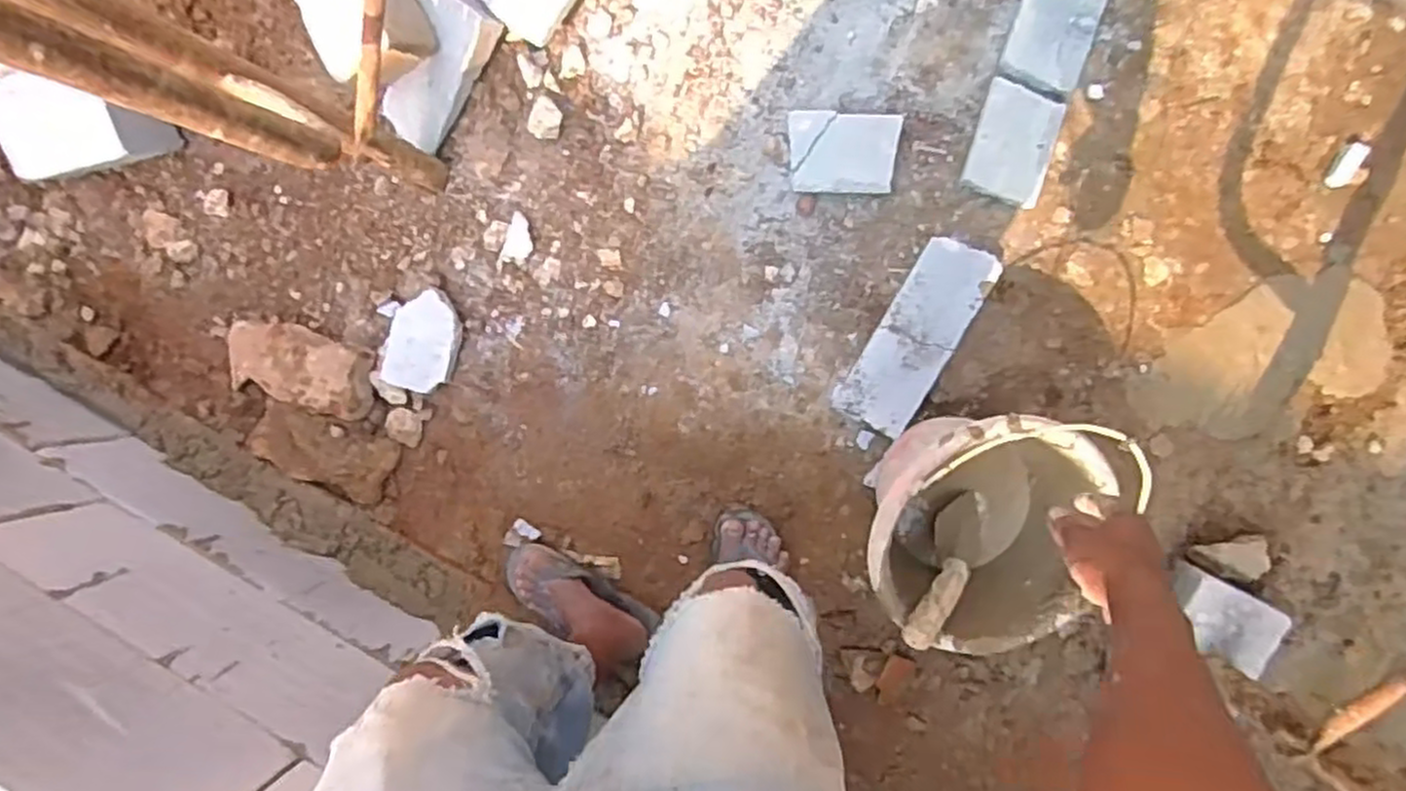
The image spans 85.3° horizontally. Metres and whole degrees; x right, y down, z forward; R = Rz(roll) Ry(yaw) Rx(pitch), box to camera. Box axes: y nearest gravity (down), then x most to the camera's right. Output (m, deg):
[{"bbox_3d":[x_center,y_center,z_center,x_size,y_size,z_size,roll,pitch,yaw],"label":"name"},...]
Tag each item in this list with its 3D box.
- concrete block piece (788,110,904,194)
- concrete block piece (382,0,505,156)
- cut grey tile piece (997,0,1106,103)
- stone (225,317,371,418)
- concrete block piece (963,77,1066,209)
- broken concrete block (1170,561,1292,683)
[{"bbox_3d":[0.189,-0.327,1.029,0.142,0.033,0.104,4,93,6],"label":"concrete block piece"},{"bbox_3d":[-0.361,-0.442,1.036,0.104,0.060,0.211,38,113,3],"label":"concrete block piece"},{"bbox_3d":[0.461,-0.486,1.003,0.098,0.032,0.172,20,94,5],"label":"cut grey tile piece"},{"bbox_3d":[-0.613,-0.044,1.151,0.240,0.054,0.119,15,94,5],"label":"stone"},{"bbox_3d":[0.412,-0.333,1.012,0.097,0.030,0.145,15,94,5],"label":"concrete block piece"},{"bbox_3d":[0.682,0.294,0.997,0.132,0.066,0.095,29,95,4],"label":"broken concrete block"}]

